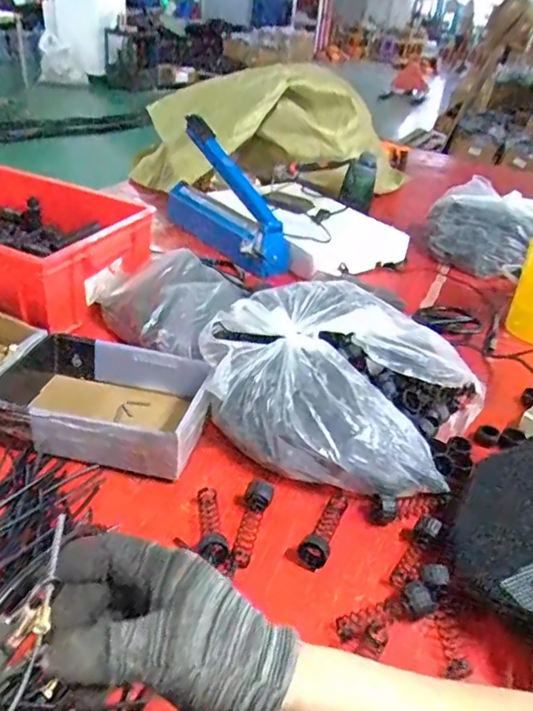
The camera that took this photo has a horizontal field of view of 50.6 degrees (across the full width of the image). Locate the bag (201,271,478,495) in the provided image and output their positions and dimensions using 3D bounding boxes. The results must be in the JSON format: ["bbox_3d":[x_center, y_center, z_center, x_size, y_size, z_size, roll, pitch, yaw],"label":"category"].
[{"bbox_3d":[0.097,0.025,0.761,0.337,0.105,0.319,22,36,23],"label":"bag"}]

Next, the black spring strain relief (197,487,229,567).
[{"bbox_3d":[-0.061,0.177,0.601,0.028,0.019,0.100,-1,34,-12],"label":"black spring strain relief"}]

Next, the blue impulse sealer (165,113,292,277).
[{"bbox_3d":[-0.090,-0.344,1.225,0.075,0.223,0.408,-19,41,-34],"label":"blue impulse sealer"}]

